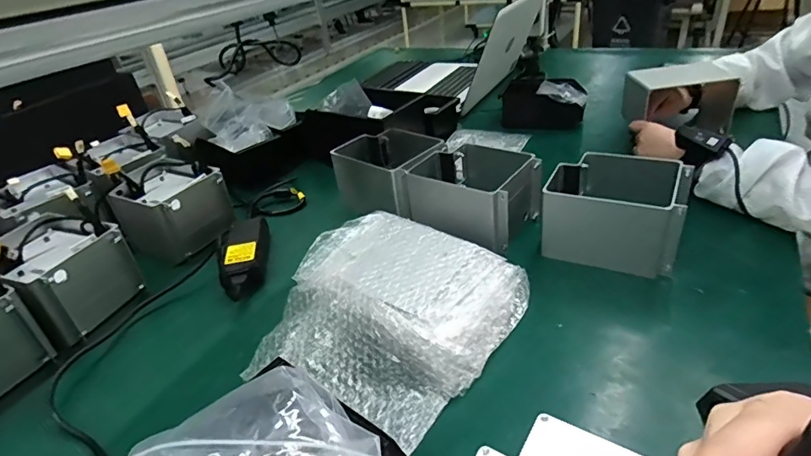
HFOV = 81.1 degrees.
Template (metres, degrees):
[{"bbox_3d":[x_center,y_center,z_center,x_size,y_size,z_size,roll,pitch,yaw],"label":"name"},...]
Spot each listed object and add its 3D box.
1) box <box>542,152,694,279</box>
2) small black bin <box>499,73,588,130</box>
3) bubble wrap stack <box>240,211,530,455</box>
[{"bbox_3d":[0.284,-0.023,0.644,0.158,0.105,0.134,12,37,28],"label":"box"},{"bbox_3d":[0.305,-0.273,1.032,0.168,0.098,0.104,11,37,27],"label":"small black bin"},{"bbox_3d":[-0.023,0.093,0.545,0.261,0.077,0.264,13,37,29],"label":"bubble wrap stack"}]

